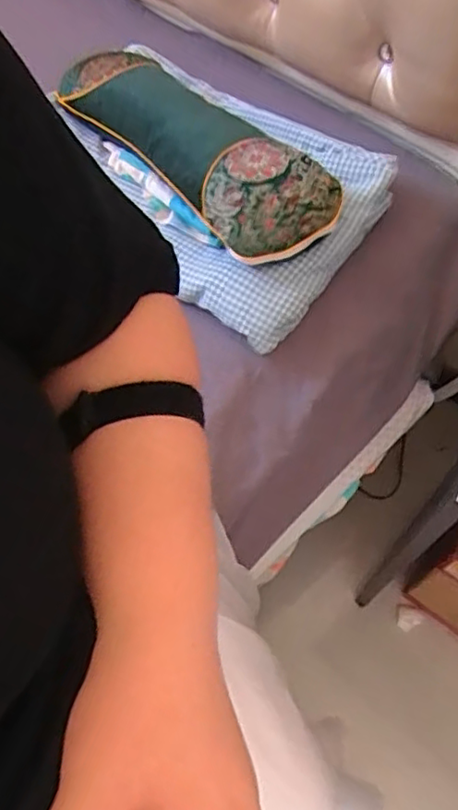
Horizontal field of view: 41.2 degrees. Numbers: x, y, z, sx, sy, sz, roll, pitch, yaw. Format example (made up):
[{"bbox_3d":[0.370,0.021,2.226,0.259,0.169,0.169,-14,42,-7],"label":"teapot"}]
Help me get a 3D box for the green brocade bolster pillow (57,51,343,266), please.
[{"bbox_3d":[-0.042,-0.308,0.697,0.391,0.055,0.151,41,68,20],"label":"green brocade bolster pillow"}]

